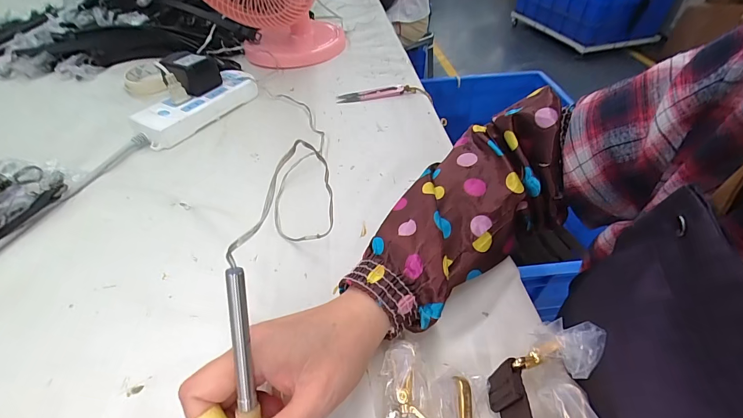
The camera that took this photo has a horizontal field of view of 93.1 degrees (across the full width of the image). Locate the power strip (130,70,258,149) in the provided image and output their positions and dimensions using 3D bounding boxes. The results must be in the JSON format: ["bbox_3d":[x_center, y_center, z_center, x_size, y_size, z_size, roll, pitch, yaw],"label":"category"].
[{"bbox_3d":[-0.250,-0.153,0.517,0.063,0.031,0.178,24,49,24],"label":"power strip"}]

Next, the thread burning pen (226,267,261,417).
[{"bbox_3d":[-0.064,0.091,0.181,0.009,0.124,0.008,-4,4,-3],"label":"thread burning pen"}]

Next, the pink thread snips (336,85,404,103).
[{"bbox_3d":[-0.001,-0.175,0.541,0.101,0.013,0.026,-7,44,-5],"label":"pink thread snips"}]

